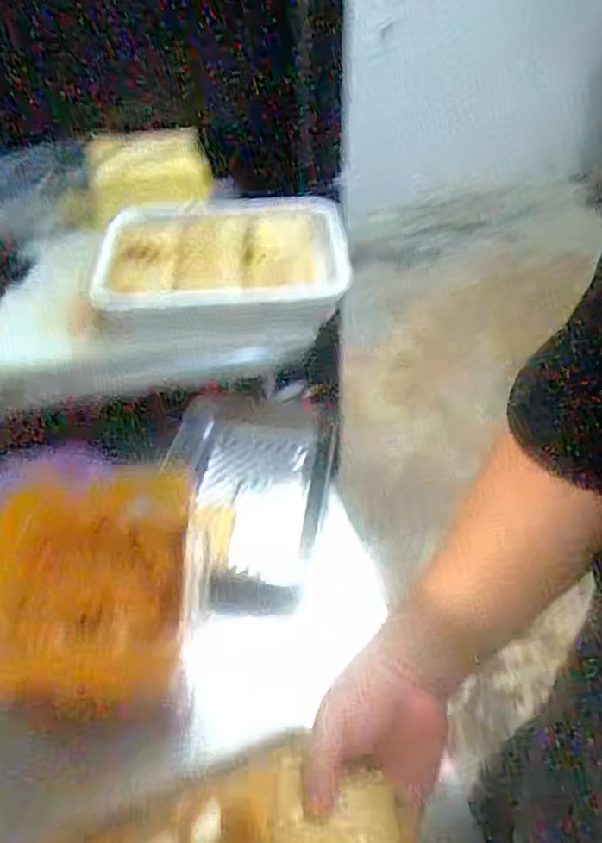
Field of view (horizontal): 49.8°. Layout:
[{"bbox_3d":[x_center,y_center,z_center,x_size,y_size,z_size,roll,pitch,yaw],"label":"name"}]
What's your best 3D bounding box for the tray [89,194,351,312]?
[{"bbox_3d":[-0.097,-0.213,0.807,0.302,0.041,0.205,-6,45,-4],"label":"tray"}]

